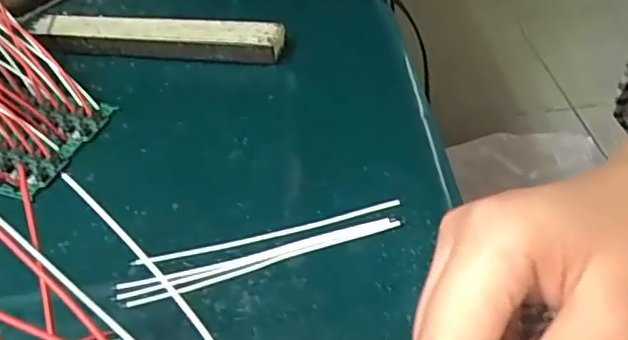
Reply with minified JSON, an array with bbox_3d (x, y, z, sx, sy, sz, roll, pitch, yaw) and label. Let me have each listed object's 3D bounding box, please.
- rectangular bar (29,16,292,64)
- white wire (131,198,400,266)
[{"bbox_3d":[-0.120,-0.099,0.453,0.199,0.022,0.025,5,45,13],"label":"rectangular bar"},{"bbox_3d":[-0.024,0.033,0.313,0.142,0.004,0.007,-12,44,-5],"label":"white wire"}]

